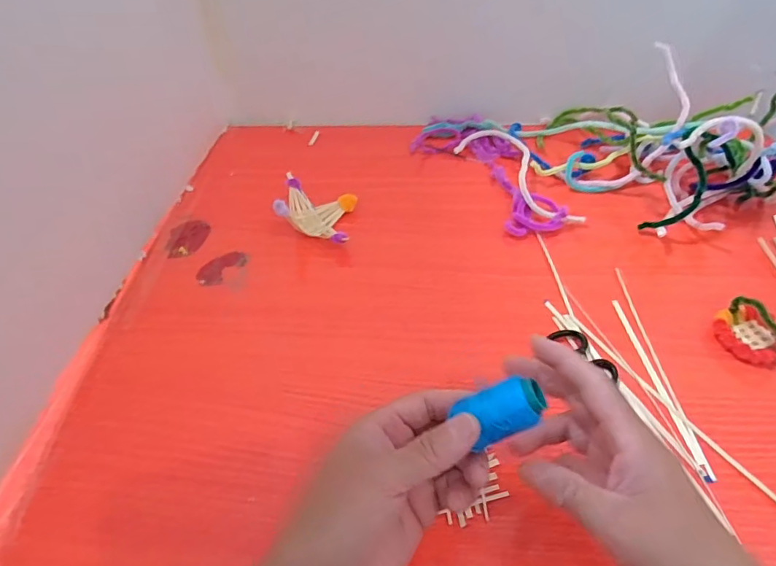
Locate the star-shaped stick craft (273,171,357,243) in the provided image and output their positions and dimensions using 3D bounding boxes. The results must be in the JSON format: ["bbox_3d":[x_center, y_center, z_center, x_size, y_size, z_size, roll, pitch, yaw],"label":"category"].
[{"bbox_3d":[-0.080,-0.077,0.553,0.081,0.037,0.078,3,49,6],"label":"star-shaped stick craft"}]

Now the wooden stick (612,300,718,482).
[{"bbox_3d":[0.228,0.081,0.420,0.009,0.004,0.168,-7,49,-3],"label":"wooden stick"}]

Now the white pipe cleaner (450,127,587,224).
[{"bbox_3d":[0.159,-0.130,0.590,0.069,0.030,0.189,-26,52,-18],"label":"white pipe cleaner"}]

